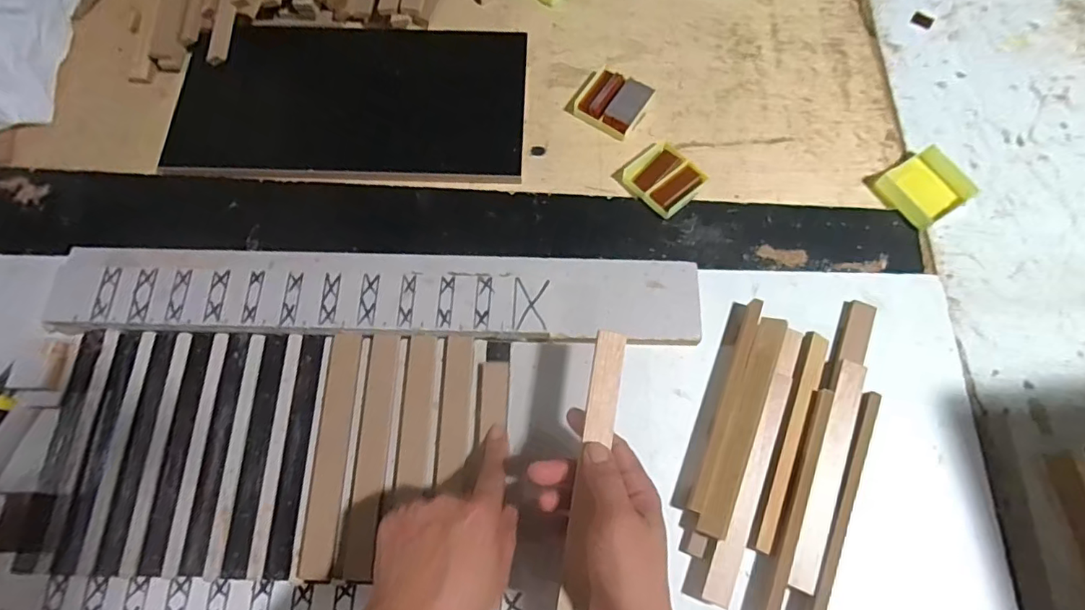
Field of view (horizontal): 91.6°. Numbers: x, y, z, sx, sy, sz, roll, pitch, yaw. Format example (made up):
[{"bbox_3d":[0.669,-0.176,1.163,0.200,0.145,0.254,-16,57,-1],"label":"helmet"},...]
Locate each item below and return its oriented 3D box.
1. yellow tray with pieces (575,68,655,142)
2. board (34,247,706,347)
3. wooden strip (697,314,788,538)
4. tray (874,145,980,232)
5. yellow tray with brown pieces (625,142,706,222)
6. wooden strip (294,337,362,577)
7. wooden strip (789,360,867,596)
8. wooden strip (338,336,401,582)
[{"bbox_3d":[0.075,-0.213,0.555,0.062,0.013,0.064,32,76,9],"label":"yellow tray with pieces"},{"bbox_3d":[-0.133,-0.007,0.445,0.535,0.021,0.068,0,73,0],"label":"board"},{"bbox_3d":[0.162,0.093,0.422,0.023,0.012,0.180,22,73,7],"label":"wooden strip"},{"bbox_3d":[0.382,-0.117,0.526,0.074,0.015,0.065,-32,76,-9],"label":"tray"},{"bbox_3d":[0.123,-0.127,0.532,0.067,0.008,0.066,-40,77,-11],"label":"yellow tray with brown pieces"},{"bbox_3d":[-0.166,0.113,0.415,0.025,0.004,0.183,2,72,0],"label":"wooden strip"},{"bbox_3d":[0.225,0.129,0.415,0.021,0.009,0.181,22,73,7],"label":"wooden strip"},{"bbox_3d":[-0.132,0.114,0.413,0.025,0.007,0.182,2,72,1],"label":"wooden strip"}]

